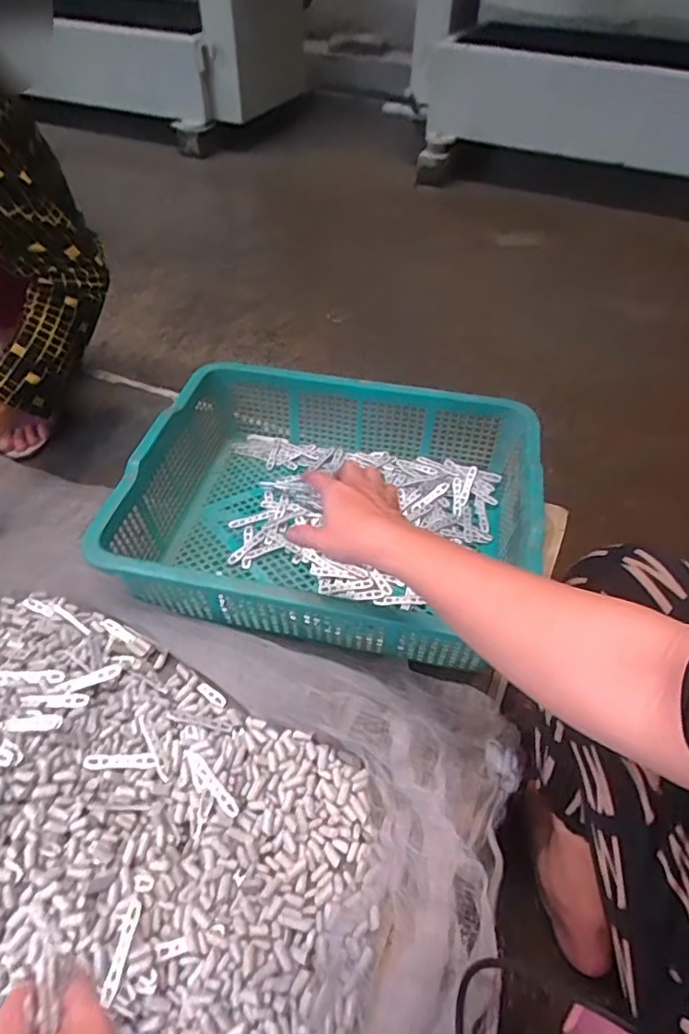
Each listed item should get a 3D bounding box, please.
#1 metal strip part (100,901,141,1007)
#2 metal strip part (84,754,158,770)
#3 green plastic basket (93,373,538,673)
[{"bbox_3d":[-0.173,0.336,0.442,0.011,0.006,0.063,2,37,2],"label":"metal strip part"},{"bbox_3d":[-0.208,0.229,0.527,0.063,0.004,0.013,6,48,-15],"label":"metal strip part"},{"bbox_3d":[-0.013,-0.016,0.723,0.472,0.134,0.381,11,50,9],"label":"green plastic basket"}]

